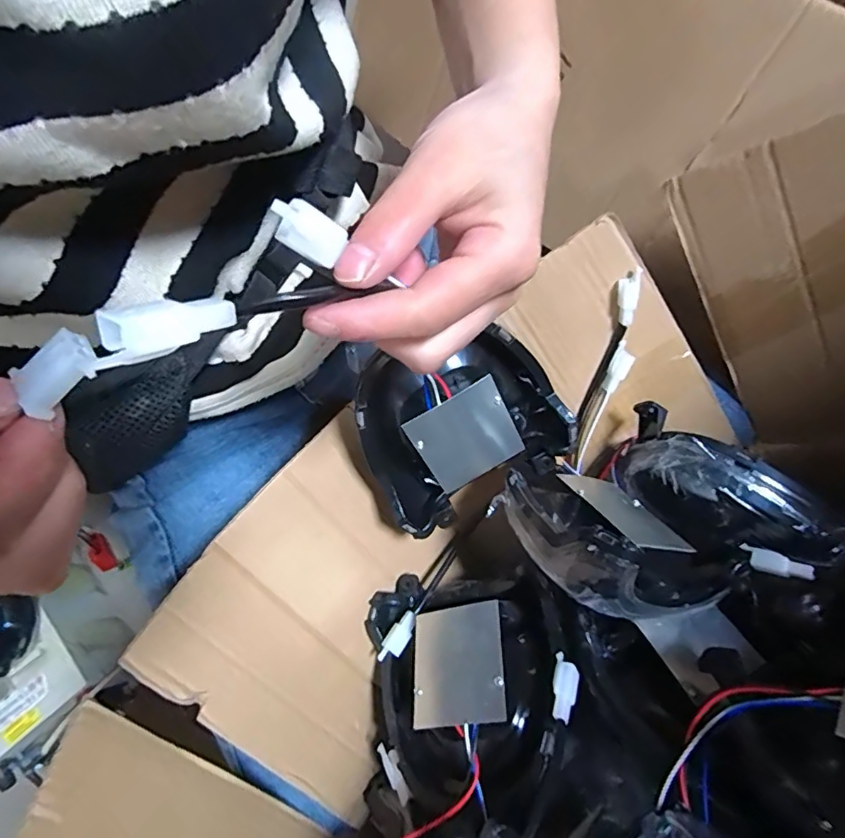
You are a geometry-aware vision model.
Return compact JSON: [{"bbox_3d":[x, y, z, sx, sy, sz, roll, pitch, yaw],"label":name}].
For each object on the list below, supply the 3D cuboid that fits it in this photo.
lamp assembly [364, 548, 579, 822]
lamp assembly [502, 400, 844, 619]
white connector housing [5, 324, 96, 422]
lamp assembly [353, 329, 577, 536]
[{"bbox_3d":[0.034,0.176,0.356,0.148,0.075,0.148,-22,43,23],"label":"lamp assembly"},{"bbox_3d":[0.155,0.049,0.321,0.195,0.111,0.131,-16,73,-3],"label":"lamp assembly"},{"bbox_3d":[-0.090,-0.012,0.131,0.019,0.008,0.012,-42,109,-7],"label":"white connector housing"},{"bbox_3d":[0.027,0.007,0.362,0.136,0.121,0.060,-23,38,-2],"label":"lamp assembly"}]

